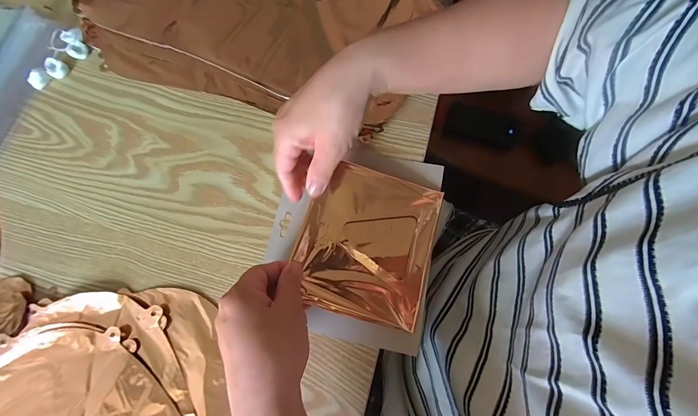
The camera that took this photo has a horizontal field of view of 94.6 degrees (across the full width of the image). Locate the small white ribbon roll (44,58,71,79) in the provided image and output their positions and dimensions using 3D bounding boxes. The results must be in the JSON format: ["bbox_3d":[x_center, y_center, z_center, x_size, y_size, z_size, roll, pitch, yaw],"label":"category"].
[{"bbox_3d":[-0.348,-0.166,0.384,0.019,0.014,0.021,38,77,11],"label":"small white ribbon roll"}]

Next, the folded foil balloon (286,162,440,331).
[{"bbox_3d":[0.019,0.032,0.314,0.126,0.008,0.140,16,73,-4],"label":"folded foil balloon"}]

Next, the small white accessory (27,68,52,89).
[{"bbox_3d":[-0.365,-0.152,0.379,0.015,0.015,0.022,39,78,12],"label":"small white accessory"}]

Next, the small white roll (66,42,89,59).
[{"bbox_3d":[-0.331,-0.192,0.393,0.023,0.009,0.021,38,77,11],"label":"small white roll"}]

